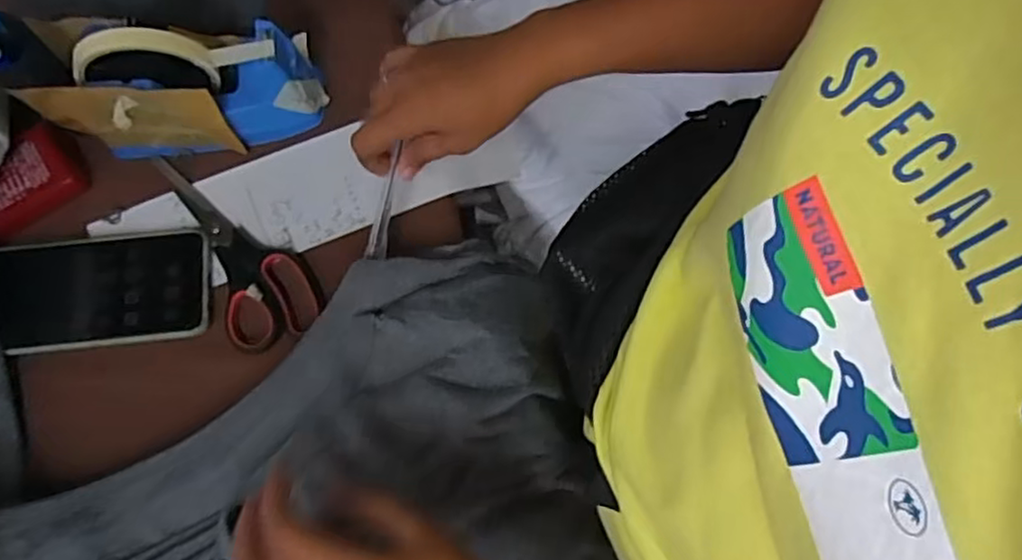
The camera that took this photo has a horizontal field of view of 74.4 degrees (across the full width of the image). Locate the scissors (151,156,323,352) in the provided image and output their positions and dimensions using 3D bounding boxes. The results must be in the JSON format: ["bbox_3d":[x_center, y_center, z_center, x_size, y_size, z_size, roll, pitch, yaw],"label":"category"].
[{"bbox_3d":[-0.200,-0.028,0.488,0.067,0.016,0.170,-32,73,-8],"label":"scissors"}]

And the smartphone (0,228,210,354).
[{"bbox_3d":[-0.289,0.006,0.475,0.148,0.010,0.080,-6,74,0],"label":"smartphone"}]

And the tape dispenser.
[{"bbox_3d":[-0.231,-0.138,0.467,0.183,0.098,0.063,-8,74,-1],"label":"tape dispenser"}]

